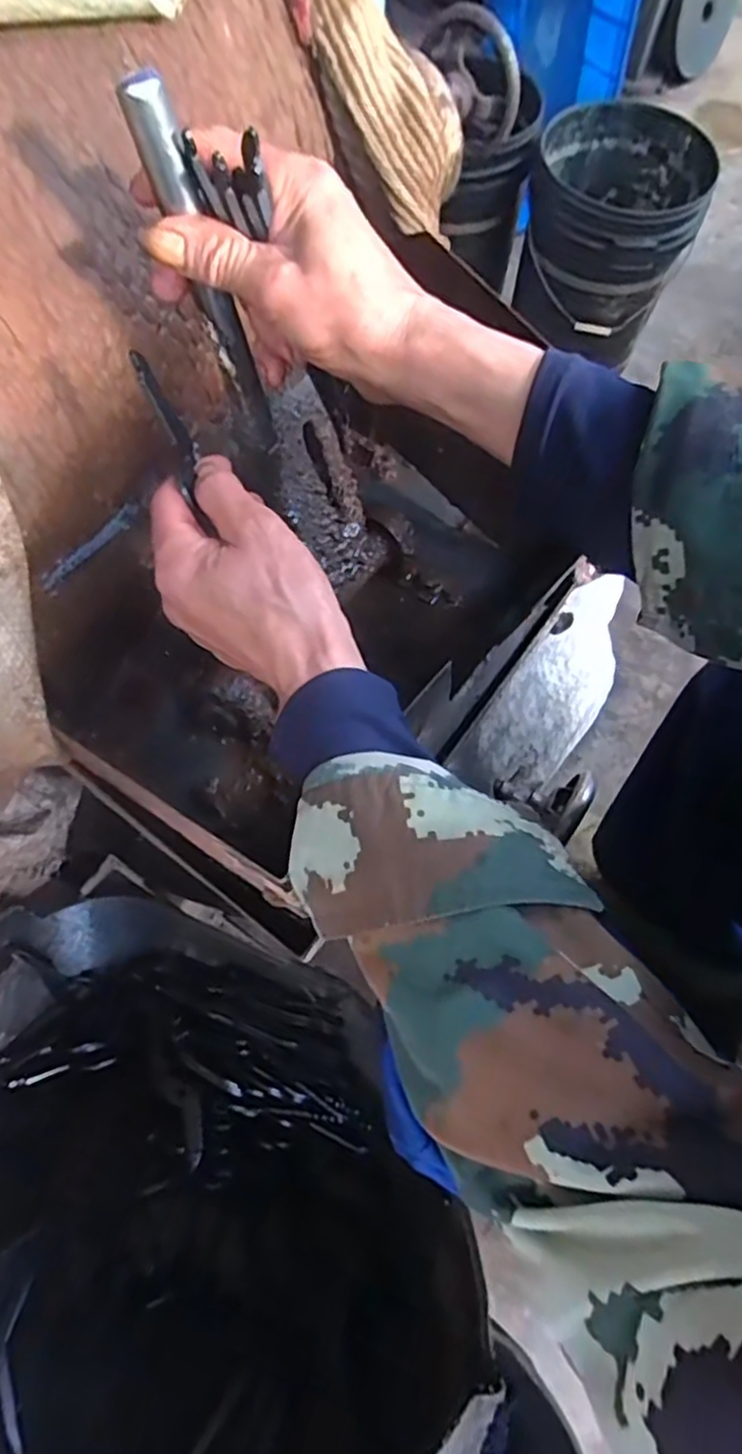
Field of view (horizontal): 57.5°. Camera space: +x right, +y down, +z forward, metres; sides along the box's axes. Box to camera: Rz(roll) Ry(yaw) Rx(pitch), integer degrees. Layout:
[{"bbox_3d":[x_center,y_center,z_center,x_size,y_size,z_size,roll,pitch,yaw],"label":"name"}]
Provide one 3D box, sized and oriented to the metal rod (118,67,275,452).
[{"bbox_3d":[-0.077,-0.215,0.340,0.014,0.172,0.014,24,70,22],"label":"metal rod"}]

